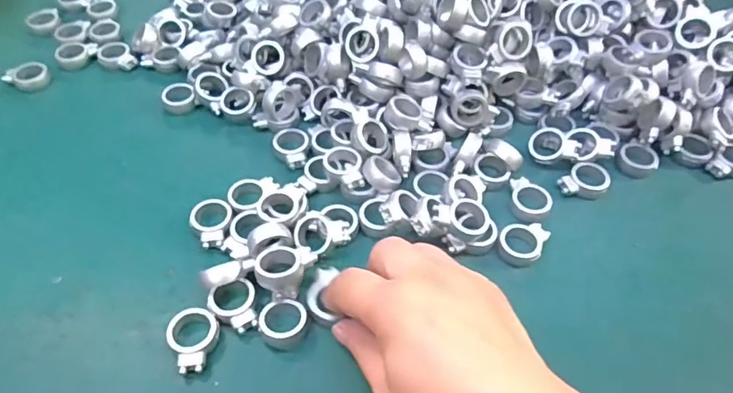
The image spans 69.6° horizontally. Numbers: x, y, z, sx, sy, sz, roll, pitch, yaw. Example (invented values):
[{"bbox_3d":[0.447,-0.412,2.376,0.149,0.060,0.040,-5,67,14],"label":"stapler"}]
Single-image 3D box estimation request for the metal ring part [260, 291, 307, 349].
[{"bbox_3d":[-0.045,0.067,0.286,0.025,0.014,0.025,0,51,0],"label":"metal ring part"}]

